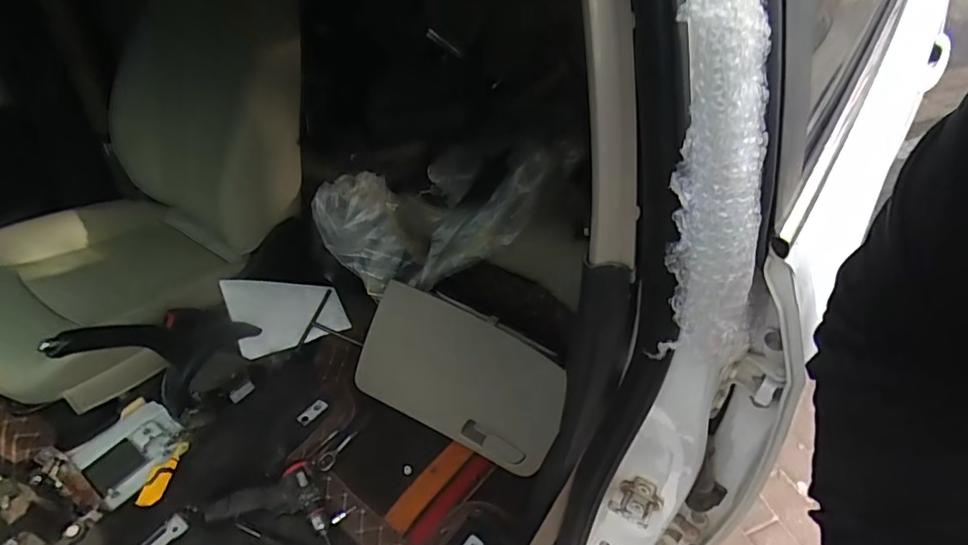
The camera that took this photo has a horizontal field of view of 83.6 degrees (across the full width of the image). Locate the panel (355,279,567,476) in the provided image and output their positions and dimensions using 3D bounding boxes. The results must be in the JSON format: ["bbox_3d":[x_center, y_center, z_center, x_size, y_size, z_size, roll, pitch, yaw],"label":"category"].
[{"bbox_3d":[-0.047,0.214,1.087,0.426,0.257,0.050,24,11,4],"label":"panel"}]

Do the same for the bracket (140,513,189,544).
[{"bbox_3d":[-0.566,0.464,0.950,0.040,0.011,0.086,37,56,25],"label":"bracket"}]

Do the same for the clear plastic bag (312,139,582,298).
[{"bbox_3d":[-0.059,-0.133,1.114,0.534,0.217,0.183,-18,44,5],"label":"clear plastic bag"}]

